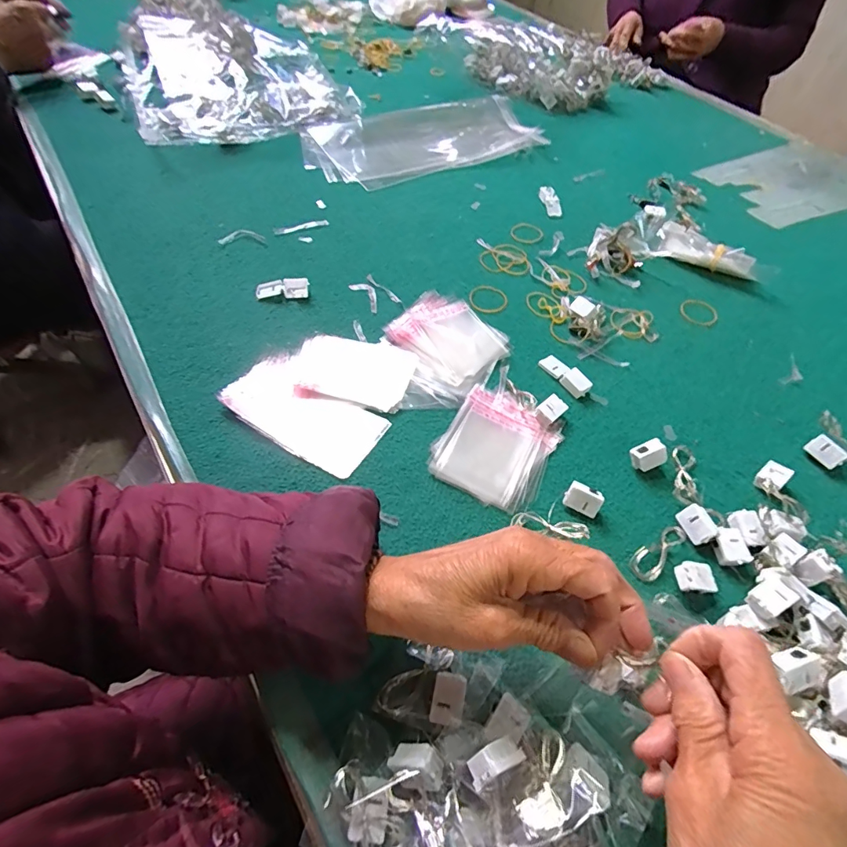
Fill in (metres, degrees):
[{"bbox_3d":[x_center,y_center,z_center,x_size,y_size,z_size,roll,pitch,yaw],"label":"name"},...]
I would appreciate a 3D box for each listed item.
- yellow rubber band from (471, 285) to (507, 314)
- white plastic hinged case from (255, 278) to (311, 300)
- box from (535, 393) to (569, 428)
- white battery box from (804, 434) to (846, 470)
[{"bbox_3d":[0.074,-0.142,0.514,0.042,0.004,0.048,22,57,10],"label":"yellow rubber band"},{"bbox_3d":[-0.154,-0.148,0.492,0.056,0.017,0.019,-4,56,-7],"label":"white plastic hinged case"},{"bbox_3d":[0.116,-0.011,0.415,0.028,0.015,0.019,-33,64,-24],"label":"box"},{"bbox_3d":[0.363,0.026,0.406,0.009,0.021,0.029,0,48,-47],"label":"white battery box"}]

